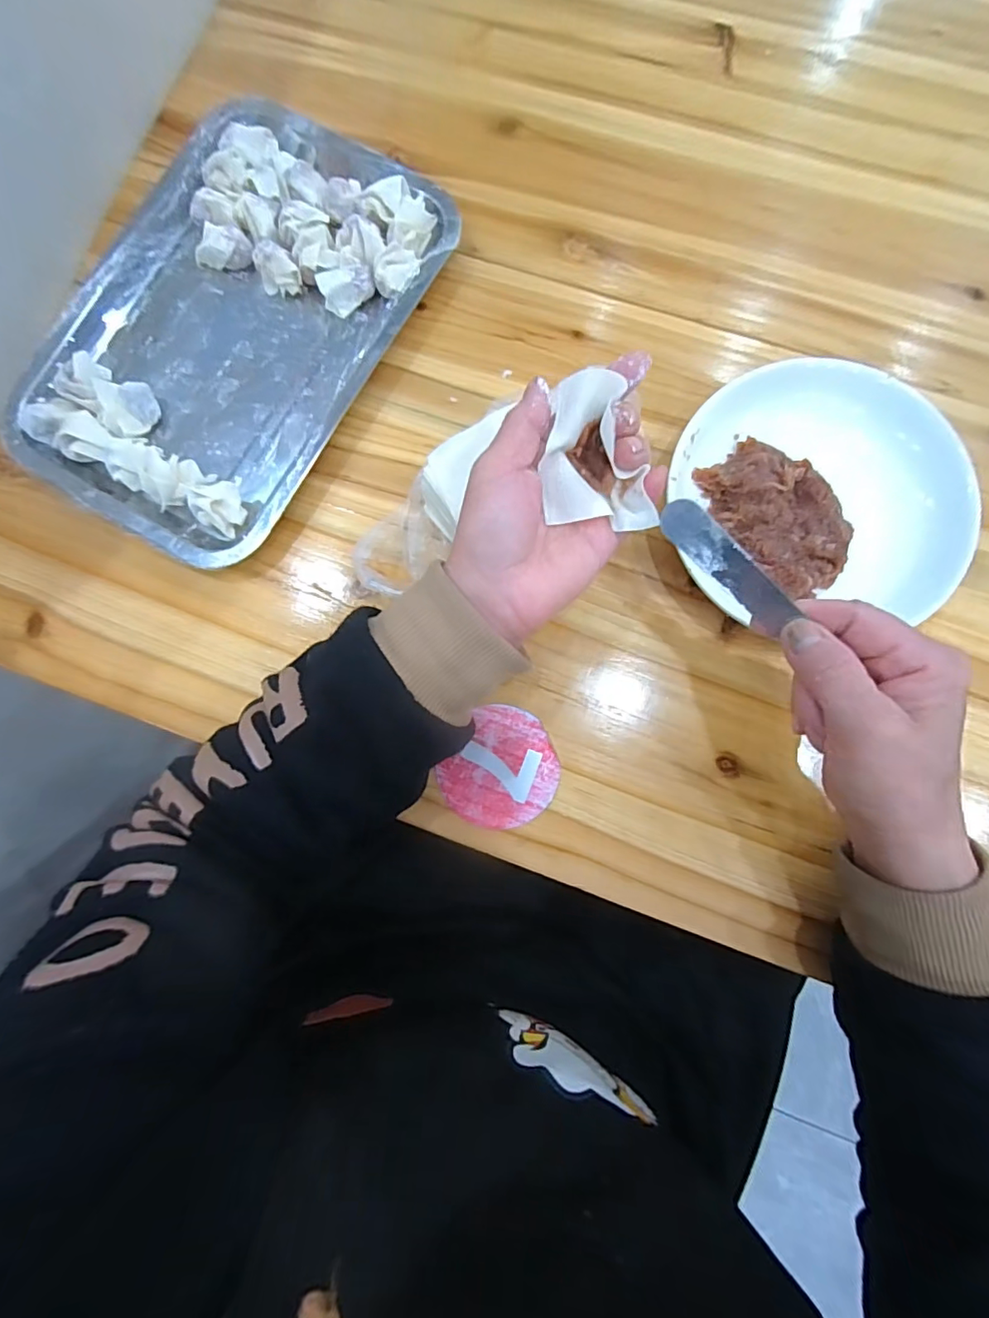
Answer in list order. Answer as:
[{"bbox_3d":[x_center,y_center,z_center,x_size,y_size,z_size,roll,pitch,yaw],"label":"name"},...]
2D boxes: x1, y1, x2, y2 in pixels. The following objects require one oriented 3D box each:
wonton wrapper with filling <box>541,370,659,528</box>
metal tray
[{"bbox_3d":[0.048,-0.099,0.263,0.049,0.034,0.071,-16,82,-1],"label":"wonton wrapper with filling"},{"bbox_3d":[-0.177,-0.227,0.357,0.202,0.029,0.305,29,84,5],"label":"metal tray"}]

